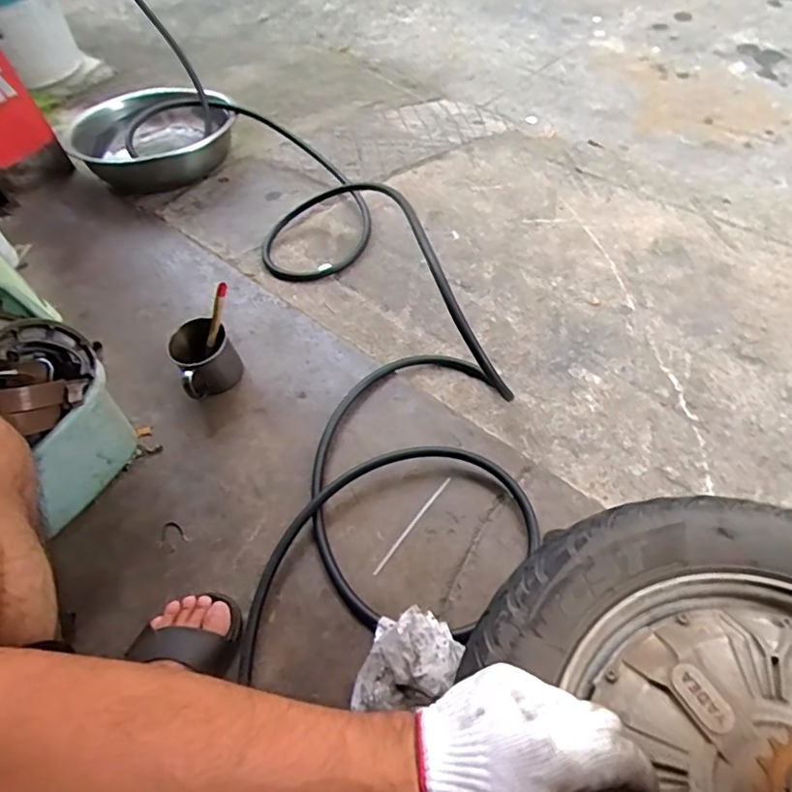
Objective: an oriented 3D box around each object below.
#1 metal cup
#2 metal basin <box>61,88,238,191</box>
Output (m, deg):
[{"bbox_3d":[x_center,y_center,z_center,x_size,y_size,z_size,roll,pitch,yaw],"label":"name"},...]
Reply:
[{"bbox_3d":[-0.280,-0.060,0.842,0.088,0.076,0.088,-4,55,6],"label":"metal cup"},{"bbox_3d":[-0.514,-0.548,1.213,0.345,0.122,0.332,-4,55,6],"label":"metal basin"}]

